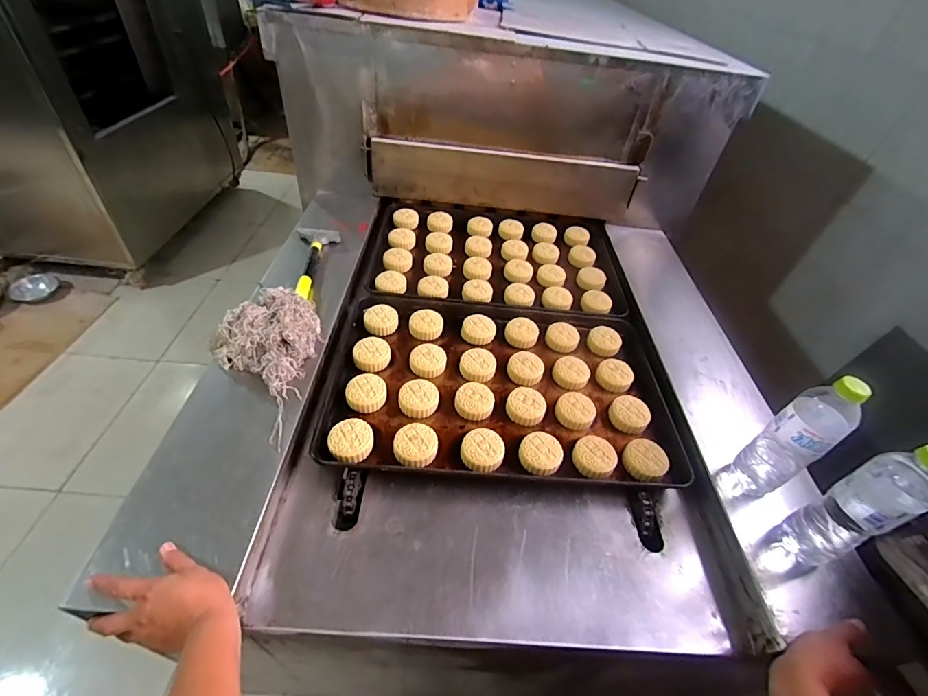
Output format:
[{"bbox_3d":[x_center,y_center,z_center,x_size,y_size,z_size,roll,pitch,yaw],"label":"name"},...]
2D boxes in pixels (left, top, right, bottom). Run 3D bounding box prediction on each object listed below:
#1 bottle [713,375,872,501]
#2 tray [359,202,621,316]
[{"bbox_3d":[0.443,0.138,0.576,0.078,0.242,0.068,-21,51,-26],"label":"bottle"},{"bbox_3d":[0.084,-0.237,1.059,0.604,0.045,0.455,6,44,-2],"label":"tray"}]

